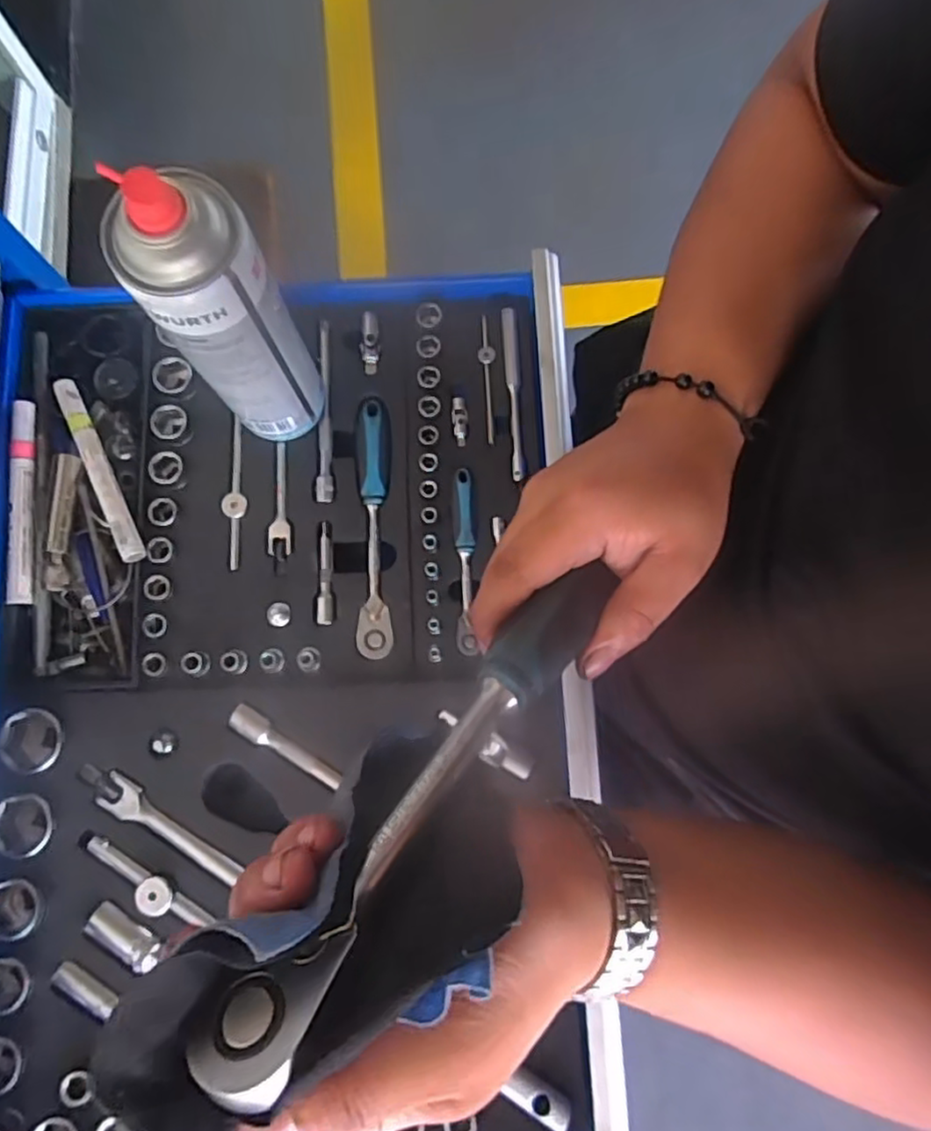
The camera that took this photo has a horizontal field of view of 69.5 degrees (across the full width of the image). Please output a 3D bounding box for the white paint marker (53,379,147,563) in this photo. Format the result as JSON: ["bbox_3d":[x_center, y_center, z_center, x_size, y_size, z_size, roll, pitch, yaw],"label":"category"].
[{"bbox_3d":[-0.256,-0.067,0.471,0.016,0.013,0.142,-26,80,-5],"label":"white paint marker"}]

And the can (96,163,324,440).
[{"bbox_3d":[-0.130,-0.134,0.385,0.063,0.217,0.061,-23,80,-5],"label":"can"}]

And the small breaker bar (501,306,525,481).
[{"bbox_3d":[0.036,-0.130,0.498,0.011,0.012,0.134,-3,79,-1],"label":"small breaker bar"}]

